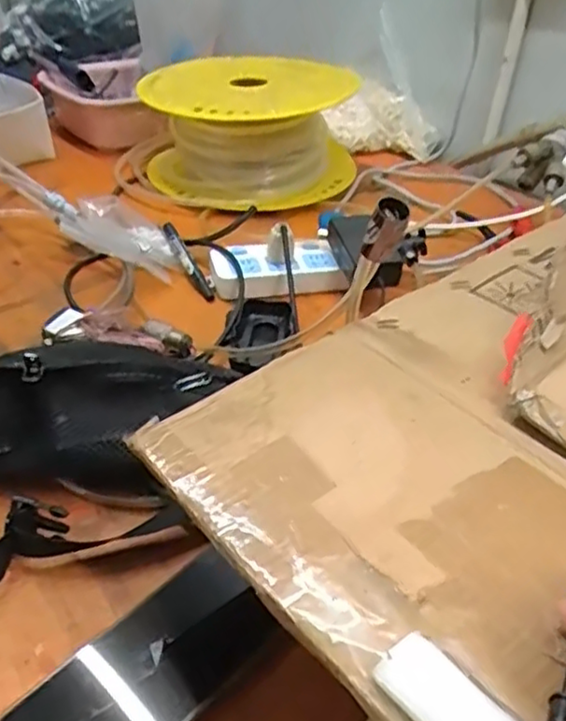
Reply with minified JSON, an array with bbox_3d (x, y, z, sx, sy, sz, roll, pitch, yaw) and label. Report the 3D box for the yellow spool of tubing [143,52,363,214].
[{"bbox_3d":[-0.051,-0.315,0.923,0.228,0.159,0.219,-24,44,-34],"label":"yellow spool of tubing"}]

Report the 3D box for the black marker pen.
[{"bbox_3d":[-0.106,-0.110,0.751,0.018,0.012,0.135,-15,53,-25],"label":"black marker pen"}]

